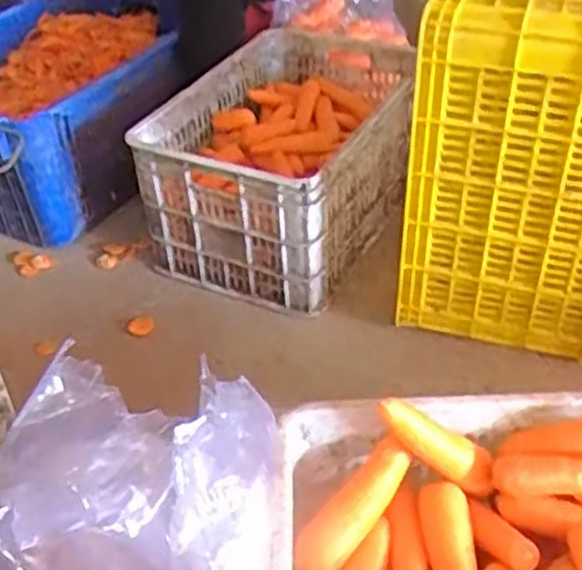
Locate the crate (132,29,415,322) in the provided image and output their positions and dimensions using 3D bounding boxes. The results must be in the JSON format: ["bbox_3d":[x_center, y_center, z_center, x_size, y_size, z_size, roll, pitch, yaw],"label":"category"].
[{"bbox_3d":[0.014,-0.240,1.473,0.342,0.261,0.557,15,42,21],"label":"crate"}]

